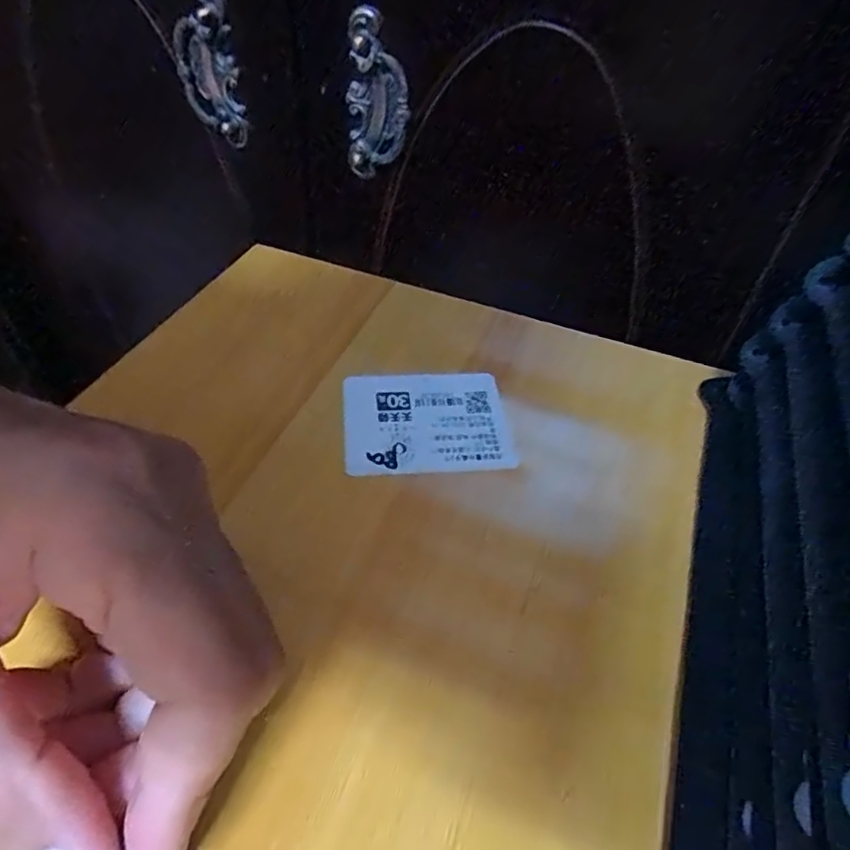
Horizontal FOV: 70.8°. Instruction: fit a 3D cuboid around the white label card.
[{"bbox_3d":[0.000,-0.002,0.219,0.059,0.004,0.046,-2,49,-8],"label":"white label card"}]

